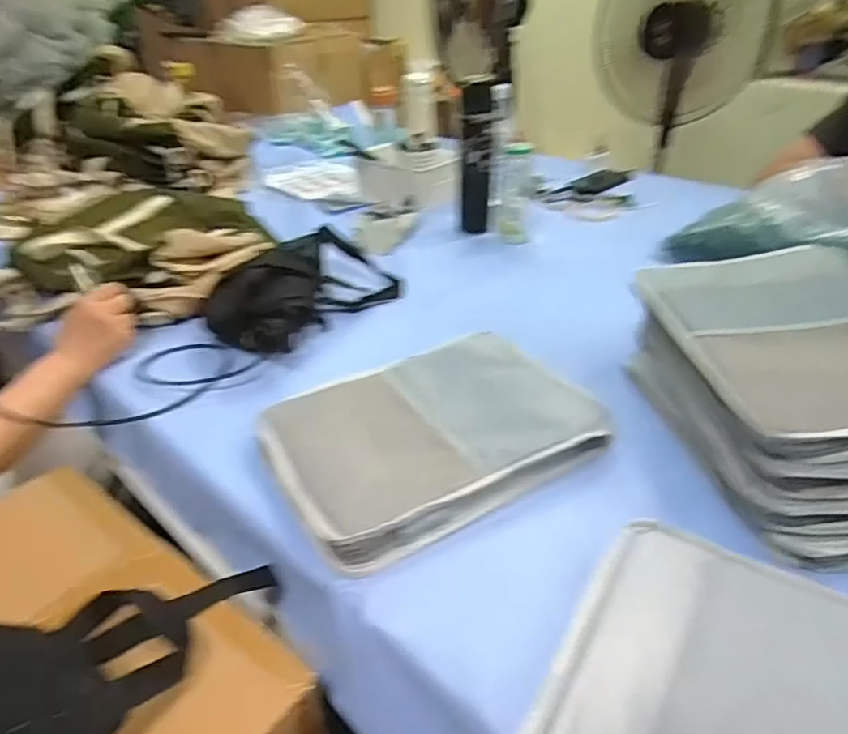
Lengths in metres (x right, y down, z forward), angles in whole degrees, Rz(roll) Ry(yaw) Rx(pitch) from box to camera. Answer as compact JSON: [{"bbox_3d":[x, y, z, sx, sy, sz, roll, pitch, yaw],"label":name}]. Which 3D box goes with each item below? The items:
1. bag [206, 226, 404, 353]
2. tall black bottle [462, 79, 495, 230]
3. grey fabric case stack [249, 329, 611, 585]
[{"bbox_3d":[-0.183,-0.112,0.833,0.191,0.093,0.273,18,37,28],"label":"bag"},{"bbox_3d":[0.096,-0.380,1.082,0.063,0.251,0.049,2,33,6],"label":"tall black bottle"},{"bbox_3d":[0.010,0.058,0.599,0.313,0.039,0.232,-18,36,-24],"label":"grey fabric case stack"}]

